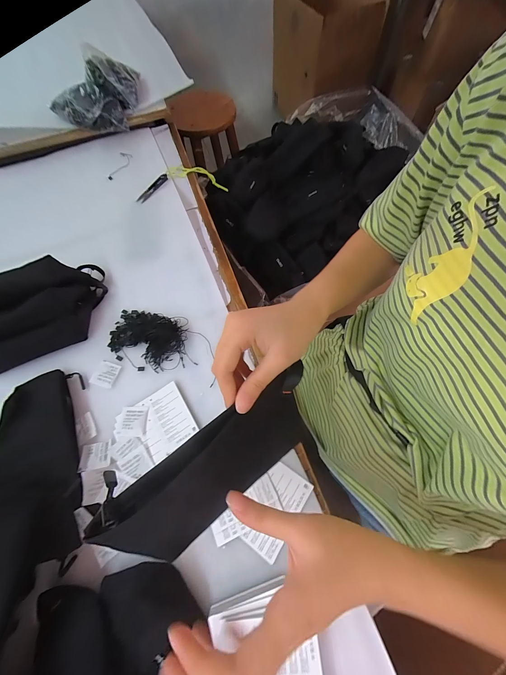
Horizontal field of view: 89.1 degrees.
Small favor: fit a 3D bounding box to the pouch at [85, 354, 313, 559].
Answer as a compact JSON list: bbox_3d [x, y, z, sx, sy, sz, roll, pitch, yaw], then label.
[{"bbox_3d":[-0.021,0.110,0.220,0.190,0.087,0.020,-30,24,-25],"label":"pouch"}]

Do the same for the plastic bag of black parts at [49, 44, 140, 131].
[{"bbox_3d":[-0.365,-0.557,0.583,0.205,0.112,0.104,-19,66,-6],"label":"plastic bag of black parts"}]

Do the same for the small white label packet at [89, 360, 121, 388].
[{"bbox_3d":[-0.235,0.058,0.409,0.039,0.004,0.039,14,67,9],"label":"small white label packet"}]

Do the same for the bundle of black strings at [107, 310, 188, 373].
[{"bbox_3d":[-0.177,-0.005,0.420,0.130,0.026,0.086,14,67,9],"label":"bundle of black strings"}]

